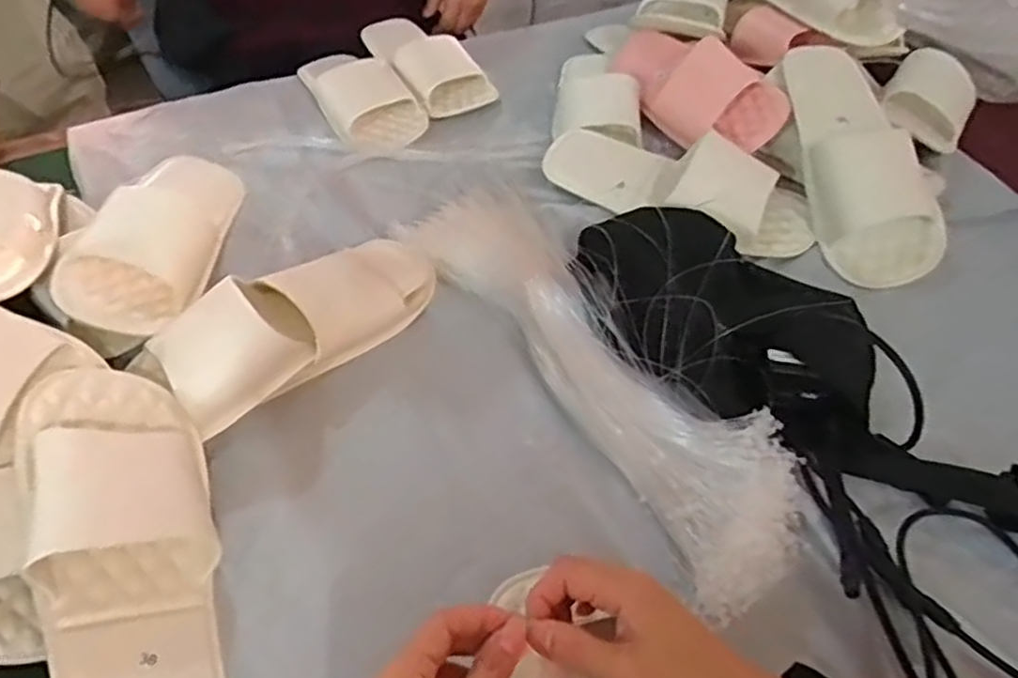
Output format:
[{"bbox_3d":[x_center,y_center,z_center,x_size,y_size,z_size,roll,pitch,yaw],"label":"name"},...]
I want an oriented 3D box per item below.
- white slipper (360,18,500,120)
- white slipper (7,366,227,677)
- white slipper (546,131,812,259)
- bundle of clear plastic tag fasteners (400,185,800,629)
[{"bbox_3d":[-0.103,-0.346,0.894,0.108,0.054,0.209,-26,54,-19],"label":"white slipper"},{"bbox_3d":[-0.234,0.139,0.453,0.110,0.042,0.266,2,54,-44],"label":"white slipper"},{"bbox_3d":[0.169,-0.157,0.724,0.271,0.061,0.109,17,53,16],"label":"white slipper"},{"bbox_3d":[0.065,0.004,0.599,0.128,0.043,0.456,-26,55,-19],"label":"bundle of clear plastic tag fasteners"}]

